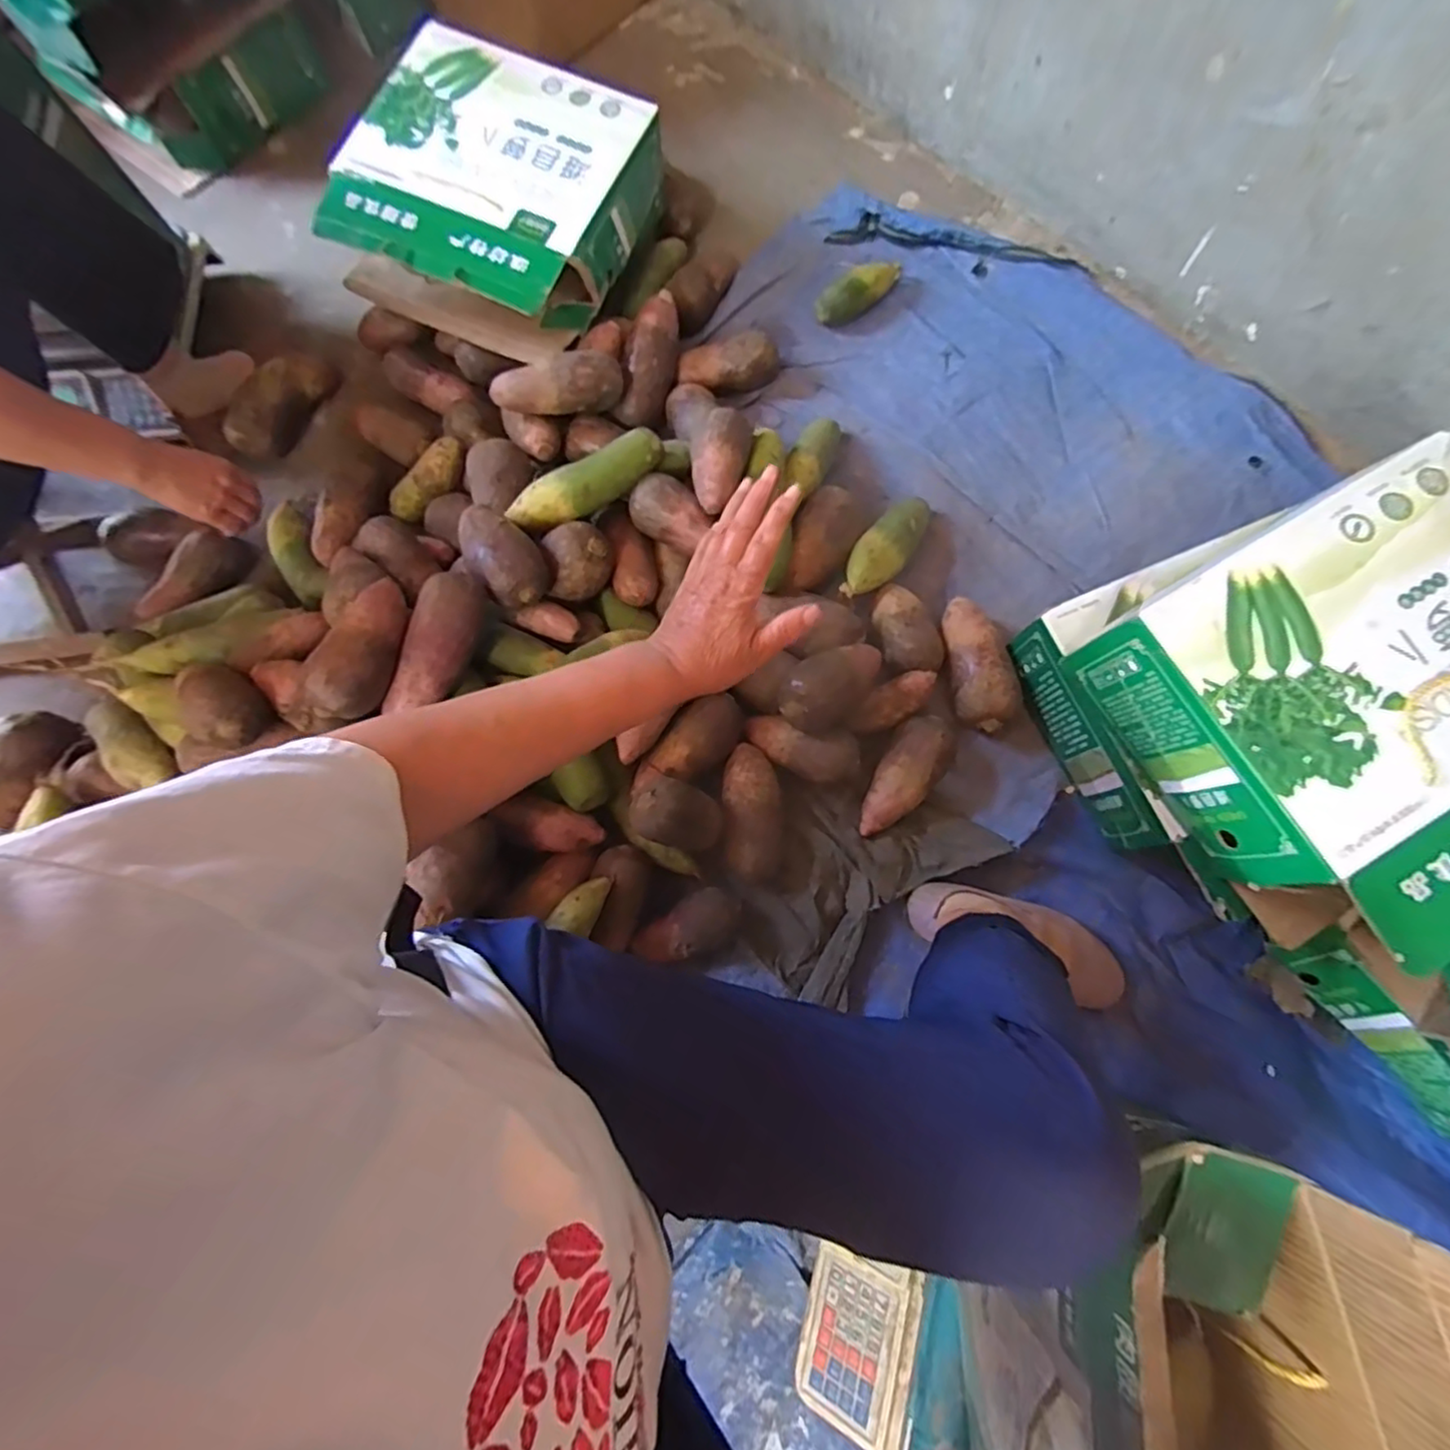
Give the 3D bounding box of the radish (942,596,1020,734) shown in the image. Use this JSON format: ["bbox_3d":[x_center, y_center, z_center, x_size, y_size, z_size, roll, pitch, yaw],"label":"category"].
[{"bbox_3d":[0.313,-0.076,0.813,0.067,0.052,0.168,-5,74,0],"label":"radish"}]

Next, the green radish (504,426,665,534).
[{"bbox_3d":[-0.173,-0.299,0.812,0.207,0.051,0.053,-31,76,-7],"label":"green radish"}]

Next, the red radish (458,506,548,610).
[{"bbox_3d":[-0.262,-0.198,0.771,0.074,0.059,0.148,-40,77,-9],"label":"red radish"}]

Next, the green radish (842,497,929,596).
[{"bbox_3d":[0.210,-0.231,0.858,0.064,0.052,0.174,33,78,10],"label":"green radish"}]

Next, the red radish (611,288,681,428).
[{"bbox_3d":[-0.106,-0.515,0.925,0.066,0.057,0.185,18,97,6],"label":"red radish"}]

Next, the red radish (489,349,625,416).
[{"bbox_3d":[-0.220,-0.449,0.869,0.164,0.069,0.059,-21,75,-4],"label":"red radish"}]

